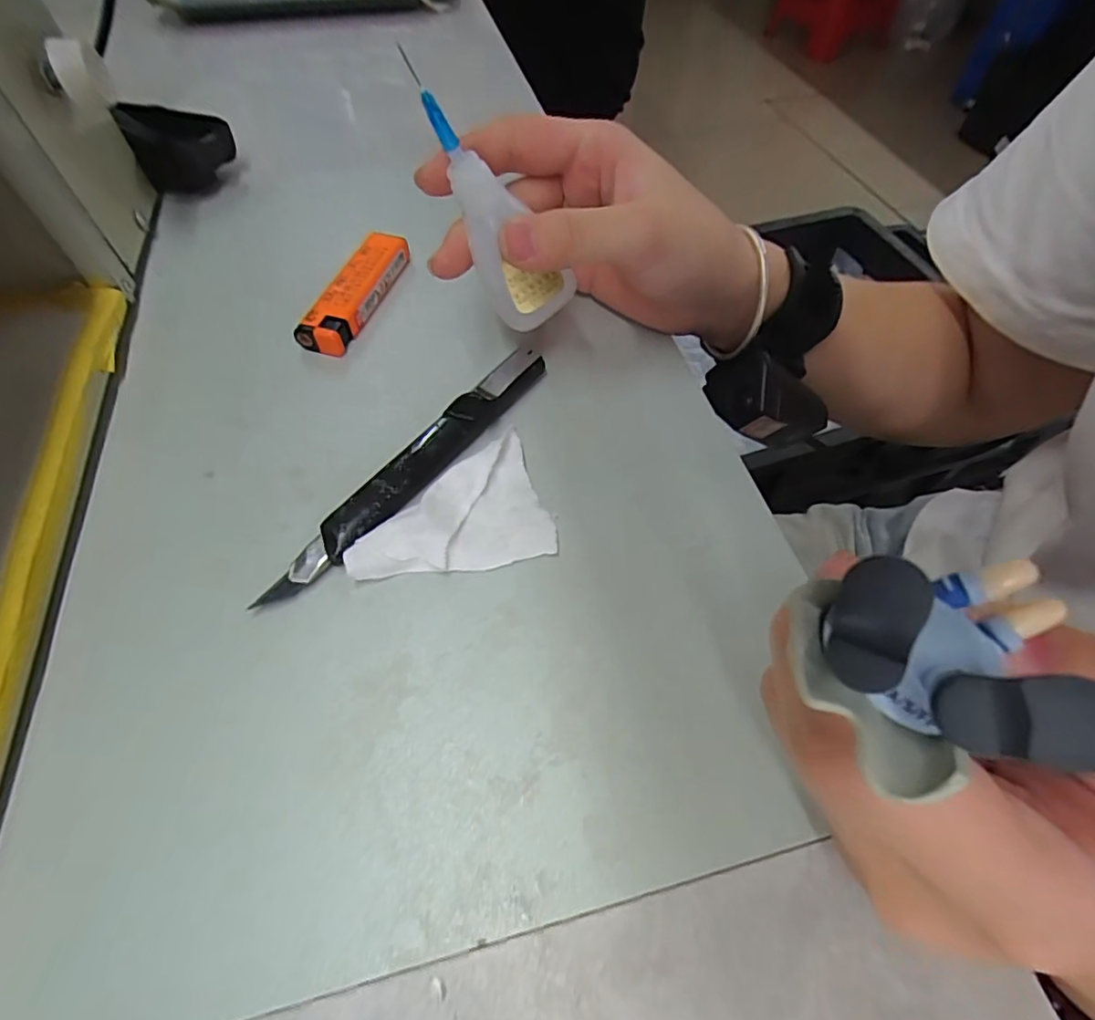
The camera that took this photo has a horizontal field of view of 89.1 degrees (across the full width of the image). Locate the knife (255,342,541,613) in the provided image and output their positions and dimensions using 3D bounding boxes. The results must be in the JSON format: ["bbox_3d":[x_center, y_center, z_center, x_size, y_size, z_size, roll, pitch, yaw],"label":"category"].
[{"bbox_3d":[-0.049,-0.018,0.217,0.018,0.011,0.141,32,62,18],"label":"knife"}]

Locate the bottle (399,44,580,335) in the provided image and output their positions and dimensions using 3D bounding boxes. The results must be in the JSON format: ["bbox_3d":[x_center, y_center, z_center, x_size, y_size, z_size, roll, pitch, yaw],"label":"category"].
[{"bbox_3d":[-0.020,-0.110,0.207,0.027,0.088,0.017,6,53,33],"label":"bottle"}]

